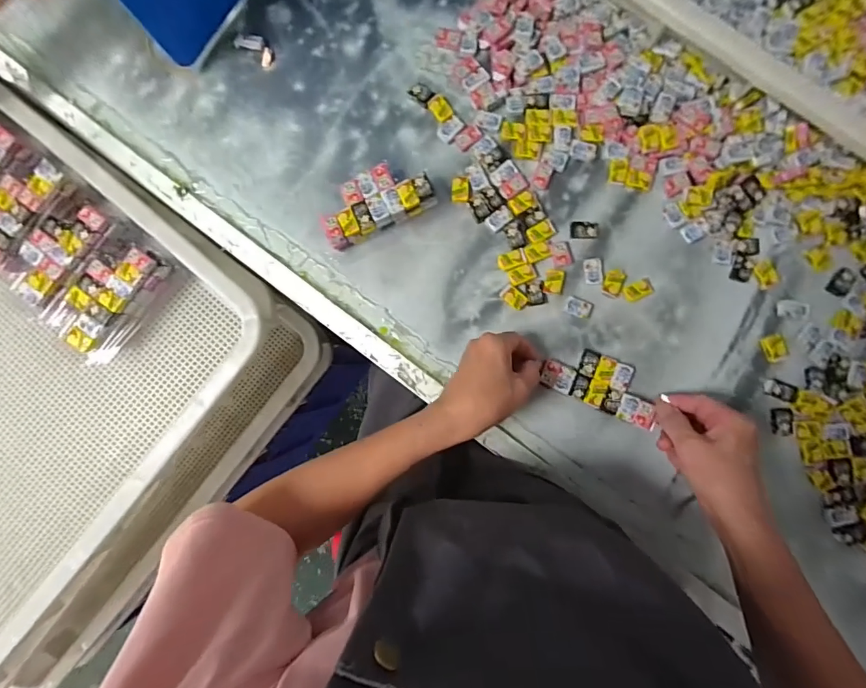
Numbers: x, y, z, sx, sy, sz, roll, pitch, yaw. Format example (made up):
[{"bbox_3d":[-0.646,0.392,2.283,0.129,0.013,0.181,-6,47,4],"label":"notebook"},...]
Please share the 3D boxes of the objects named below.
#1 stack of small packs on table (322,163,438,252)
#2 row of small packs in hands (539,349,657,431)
[{"bbox_3d":[-0.060,-0.149,0.455,0.116,0.032,0.056,-26,87,1],"label":"stack of small packs on table"},{"bbox_3d":[0.171,0.038,0.441,0.112,0.016,0.052,24,92,3],"label":"row of small packs in hands"}]

